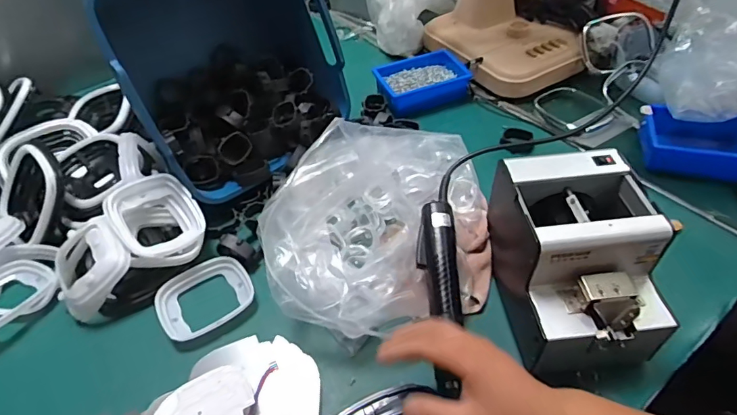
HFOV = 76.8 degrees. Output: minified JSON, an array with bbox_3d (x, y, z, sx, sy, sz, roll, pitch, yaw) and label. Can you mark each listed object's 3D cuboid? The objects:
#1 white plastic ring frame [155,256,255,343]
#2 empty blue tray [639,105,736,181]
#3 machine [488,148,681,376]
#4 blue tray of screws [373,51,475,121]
[{"bbox_3d":[-0.191,0.104,0.544,0.106,0.015,0.097,-29,52,-21],"label":"white plastic ring frame"},{"bbox_3d":[0.467,-0.090,0.652,0.150,0.053,0.094,15,50,18],"label":"empty blue tray"},{"bbox_3d":[0.211,0.052,0.480,0.123,0.138,0.182,-7,47,-2],"label":"machine"},{"bbox_3d":[0.091,-0.218,0.809,0.157,0.041,0.115,-16,48,-11],"label":"blue tray of screws"}]

